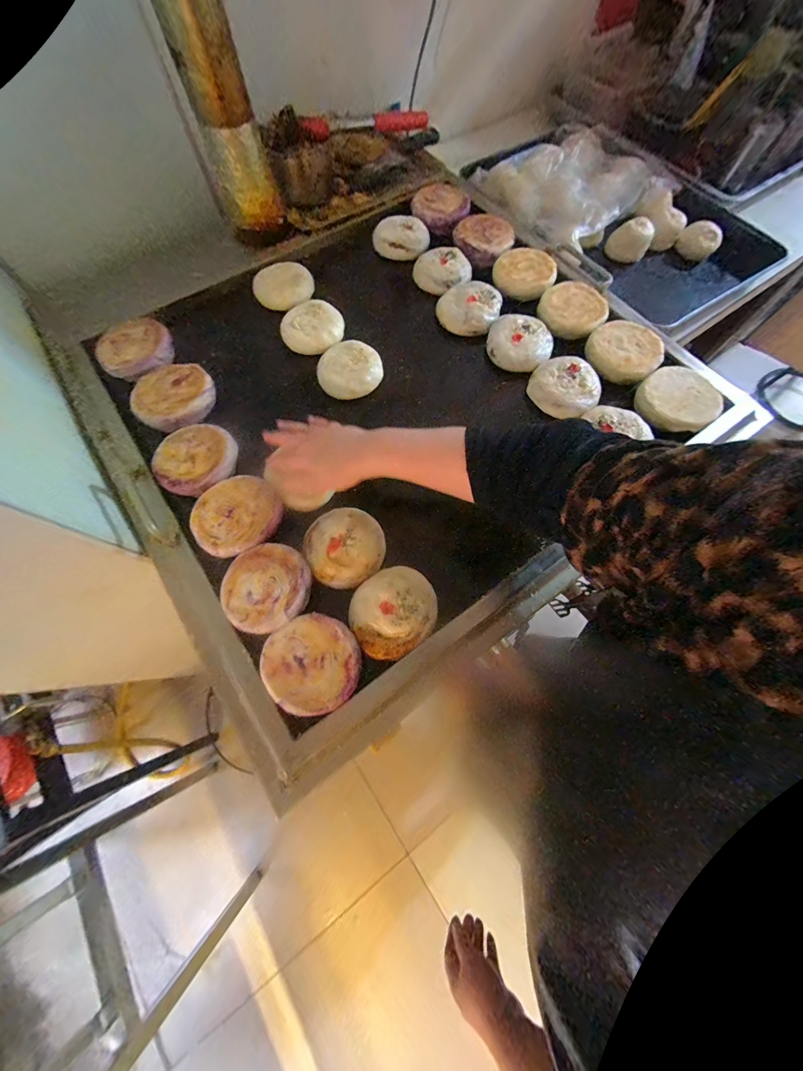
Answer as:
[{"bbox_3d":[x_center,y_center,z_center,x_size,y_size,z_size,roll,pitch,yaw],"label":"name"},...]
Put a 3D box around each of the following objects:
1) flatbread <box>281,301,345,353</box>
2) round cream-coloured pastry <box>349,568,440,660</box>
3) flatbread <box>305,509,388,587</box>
[{"bbox_3d":[-0.142,-0.338,0.553,0.091,0.028,0.091,0,70,0],"label":"flatbread"},{"bbox_3d":[-0.008,0.086,0.396,0.101,0.014,0.092,0,70,0],"label":"round cream-coloured pastry"},{"bbox_3d":[-0.069,0.013,0.422,0.096,0.021,0.096,0,70,0],"label":"flatbread"}]

